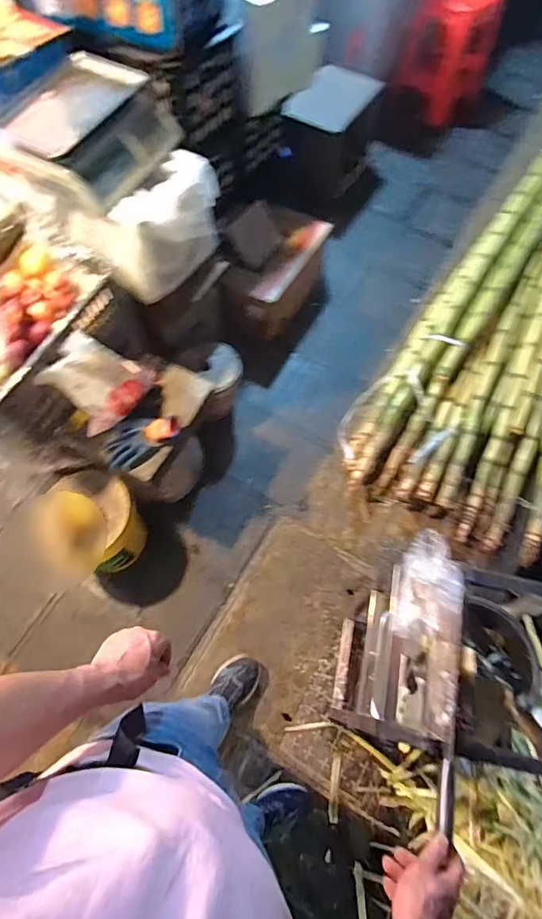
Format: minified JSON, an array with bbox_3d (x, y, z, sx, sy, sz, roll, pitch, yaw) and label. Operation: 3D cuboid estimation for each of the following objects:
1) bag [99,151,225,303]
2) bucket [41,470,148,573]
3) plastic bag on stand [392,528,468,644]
[{"bbox_3d":[-0.291,-0.618,1.315,0.164,0.239,0.346,42,72,16],"label":"bag"},{"bbox_3d":[-0.516,0.193,1.418,0.235,0.302,0.237,0,66,0],"label":"bucket"},{"bbox_3d":[0.259,0.202,0.777,0.089,0.085,0.173,14,66,6],"label":"plastic bag on stand"}]

